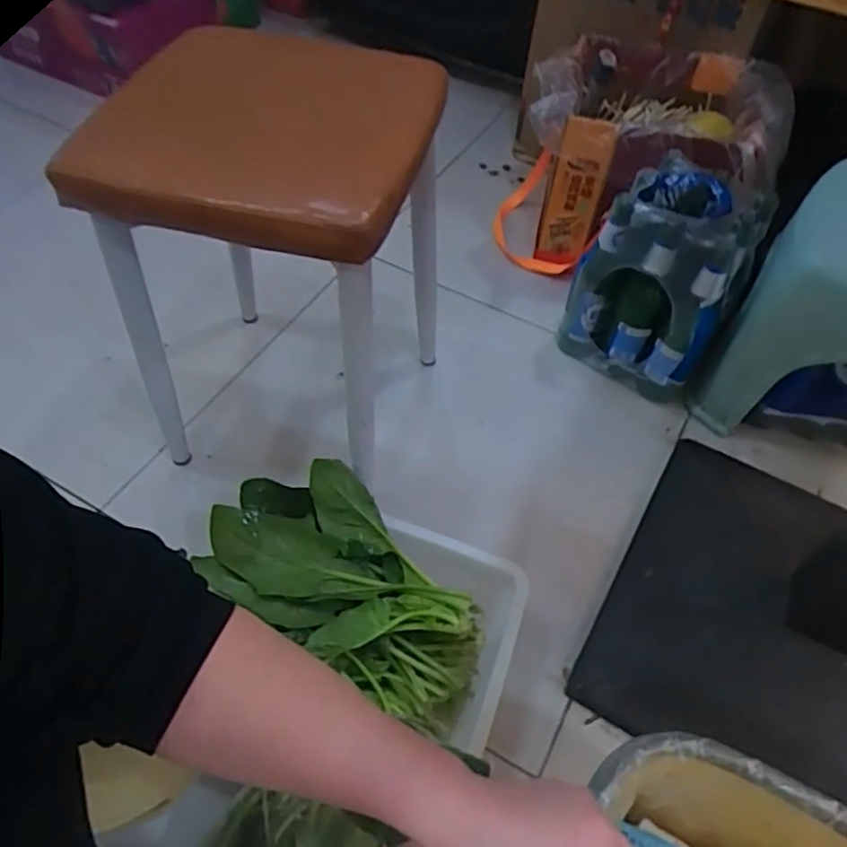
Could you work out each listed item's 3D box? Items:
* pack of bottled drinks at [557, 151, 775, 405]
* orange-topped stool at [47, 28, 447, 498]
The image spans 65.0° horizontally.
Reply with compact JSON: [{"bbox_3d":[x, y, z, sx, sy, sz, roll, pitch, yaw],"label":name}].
[{"bbox_3d":[0.340,-0.200,0.950,0.190,0.264,0.179,33,59,21],"label":"pack of bottled drinks"},{"bbox_3d":[-0.160,-0.180,0.807,0.314,0.442,0.349,9,53,5],"label":"orange-topped stool"}]

